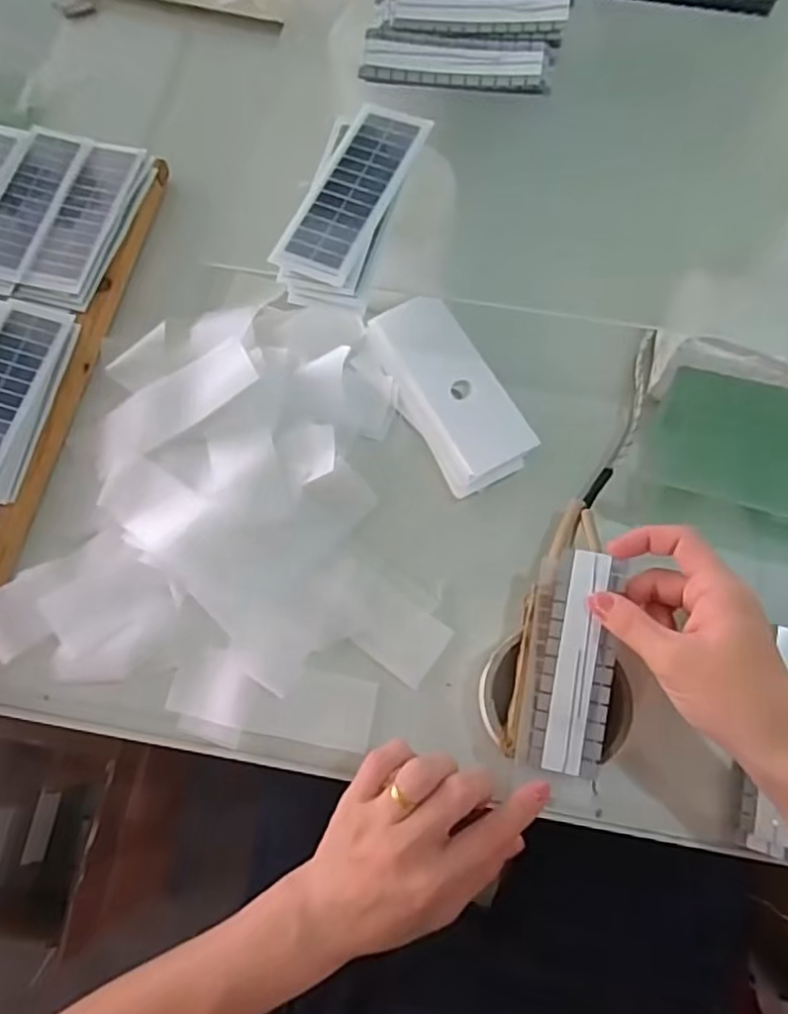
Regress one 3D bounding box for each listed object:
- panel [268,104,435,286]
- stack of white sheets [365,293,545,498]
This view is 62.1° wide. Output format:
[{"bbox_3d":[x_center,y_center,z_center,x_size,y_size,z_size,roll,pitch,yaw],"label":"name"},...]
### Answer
[{"bbox_3d":[-0.027,-0.209,0.432,0.053,0.006,0.139,23,74,10],"label":"panel"},{"bbox_3d":[0.037,-0.081,0.474,0.064,0.030,0.149,-29,73,-7],"label":"stack of white sheets"}]

